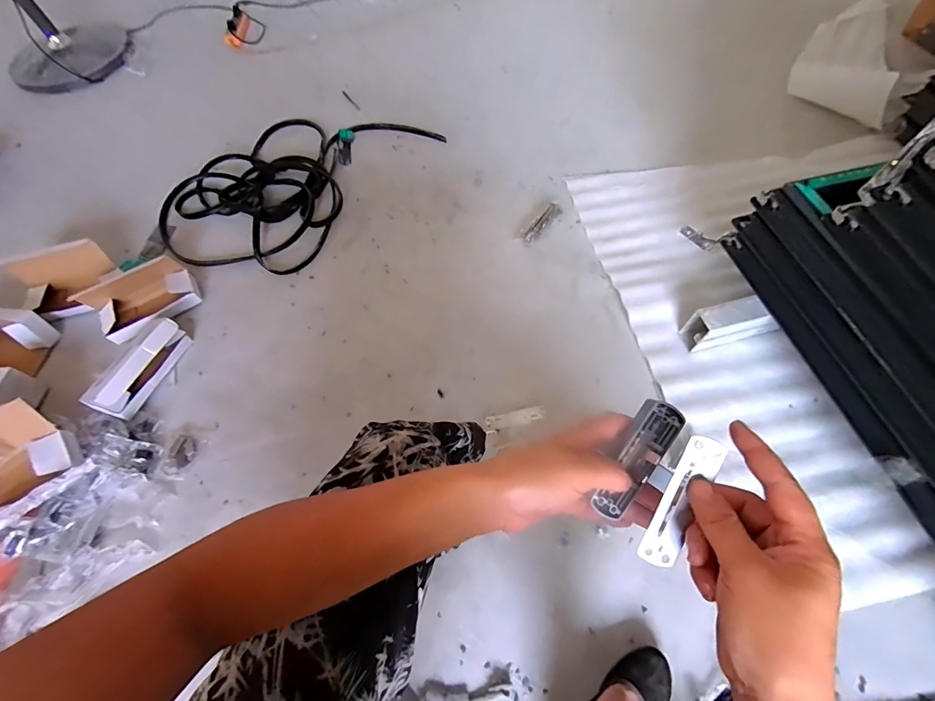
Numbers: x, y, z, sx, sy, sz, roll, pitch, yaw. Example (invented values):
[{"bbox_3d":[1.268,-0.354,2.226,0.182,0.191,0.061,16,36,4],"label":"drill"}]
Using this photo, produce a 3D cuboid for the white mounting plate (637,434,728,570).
[{"bbox_3d":[0.149,0.106,0.286,0.026,0.006,0.095,23,96,13],"label":"white mounting plate"}]

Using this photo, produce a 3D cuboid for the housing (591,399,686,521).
[{"bbox_3d":[0.135,0.085,0.325,0.033,0.016,0.097,30,86,16],"label":"housing"}]

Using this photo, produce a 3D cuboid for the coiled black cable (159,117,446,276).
[{"bbox_3d":[-0.491,-0.529,1.237,0.511,0.051,0.817,39,70,19],"label":"coiled black cable"}]

